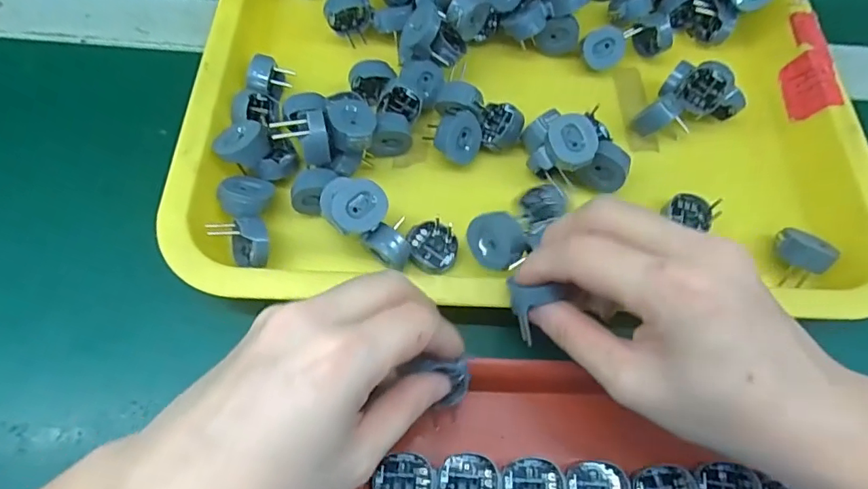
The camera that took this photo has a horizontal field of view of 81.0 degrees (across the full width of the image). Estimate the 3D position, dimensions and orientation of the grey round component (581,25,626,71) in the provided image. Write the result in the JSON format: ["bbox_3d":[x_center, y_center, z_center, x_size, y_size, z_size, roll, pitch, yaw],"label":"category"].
[{"bbox_3d":[0.112,-0.130,0.337,0.028,0.025,0.011,-26,24,3],"label":"grey round component"}]

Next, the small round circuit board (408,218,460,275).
[{"bbox_3d":[0.000,0.001,0.281,0.026,0.009,0.030,-3,64,-4],"label":"small round circuit board"}]

